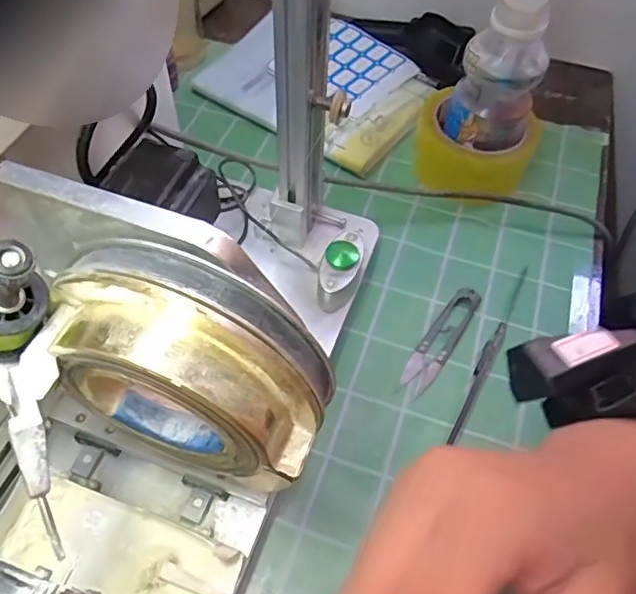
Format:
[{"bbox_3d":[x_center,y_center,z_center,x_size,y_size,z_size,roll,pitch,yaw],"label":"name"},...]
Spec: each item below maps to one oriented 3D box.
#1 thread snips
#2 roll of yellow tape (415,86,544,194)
[{"bbox_3d":[0.090,0.030,0.420,0.023,0.009,0.102,29,60,15],"label":"thread snips"},{"bbox_3d":[0.133,-0.127,0.508,0.099,0.057,0.099,2,57,-3],"label":"roll of yellow tape"}]

